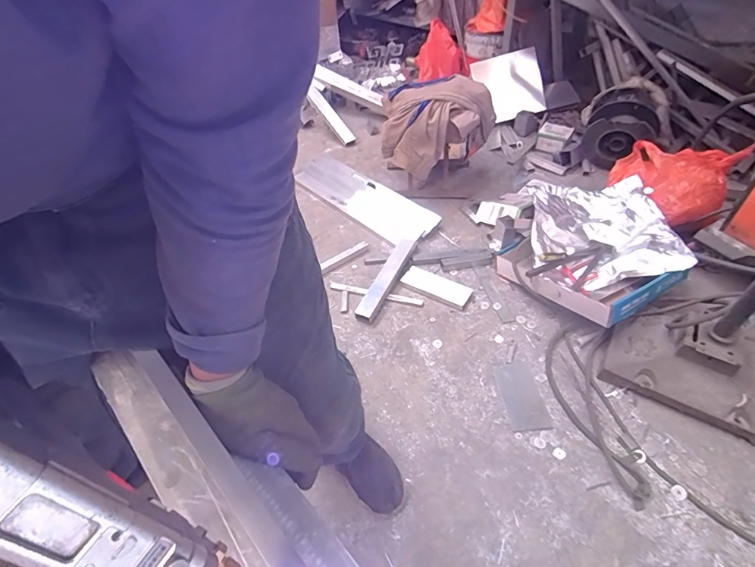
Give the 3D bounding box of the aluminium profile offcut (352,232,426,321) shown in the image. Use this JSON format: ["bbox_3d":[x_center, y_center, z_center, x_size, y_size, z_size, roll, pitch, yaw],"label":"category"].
[{"bbox_3d":[0.037,-0.032,1.339,0.068,0.022,0.391,17,49,20],"label":"aluminium profile offcut"}]

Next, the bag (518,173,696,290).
[{"bbox_3d":[0.676,-0.177,1.314,0.376,0.108,0.451,2,45,6],"label":"bag"}]

